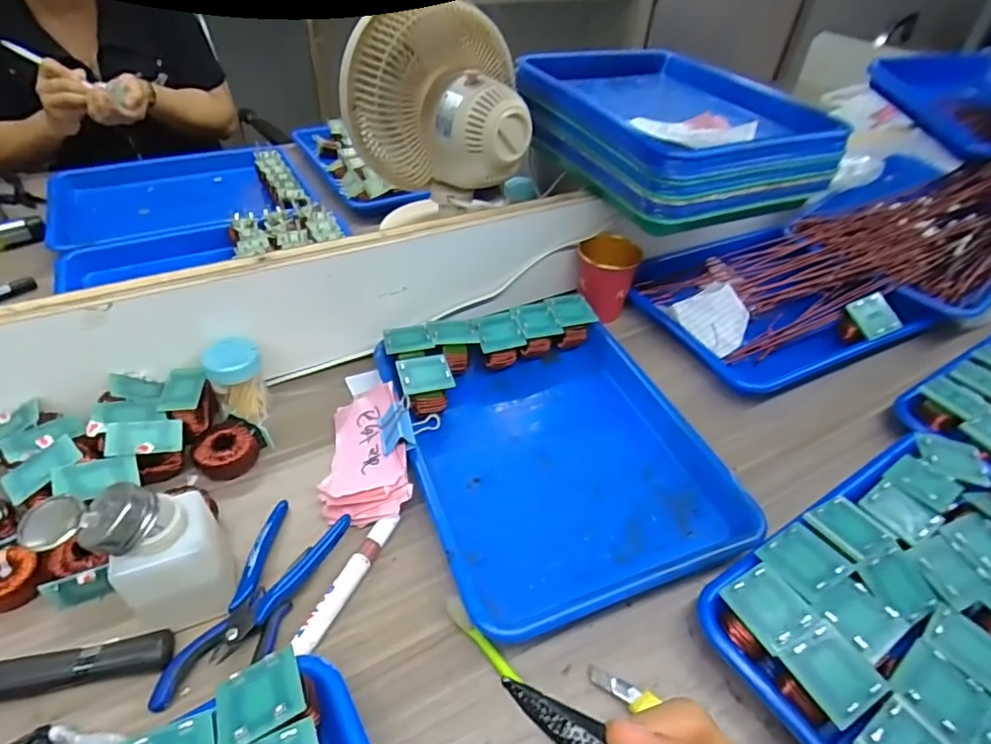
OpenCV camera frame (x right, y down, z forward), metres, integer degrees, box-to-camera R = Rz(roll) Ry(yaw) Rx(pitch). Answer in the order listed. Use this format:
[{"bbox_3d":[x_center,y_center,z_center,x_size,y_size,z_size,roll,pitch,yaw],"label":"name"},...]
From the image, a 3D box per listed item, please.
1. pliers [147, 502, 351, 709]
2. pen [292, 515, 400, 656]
[{"bbox_3d":[-0.161,0.154,0.376,0.057,0.015,0.146,14,43,10],"label":"pliers"},{"bbox_3d":[-0.105,0.150,0.395,0.015,0.013,0.110,20,45,16],"label":"pen"}]

